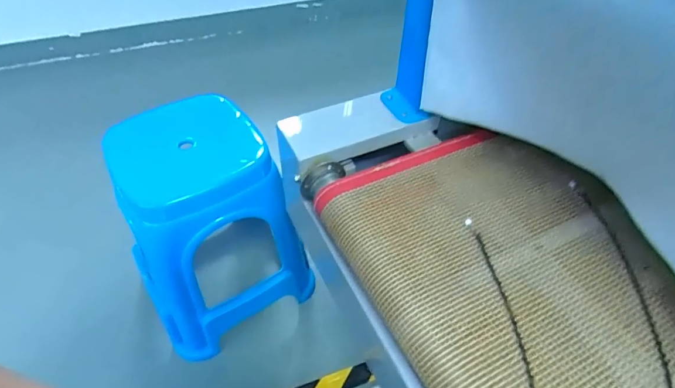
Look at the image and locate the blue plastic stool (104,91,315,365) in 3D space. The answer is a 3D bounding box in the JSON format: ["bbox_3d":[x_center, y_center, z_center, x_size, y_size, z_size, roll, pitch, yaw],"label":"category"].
[{"bbox_3d":[-0.272,0.078,0.894,0.329,0.418,0.308,-29,55,-24],"label":"blue plastic stool"}]

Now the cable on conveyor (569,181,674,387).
[{"bbox_3d":[0.299,0.094,0.433,0.033,0.008,0.281,11,48,-8],"label":"cable on conveyor"}]

